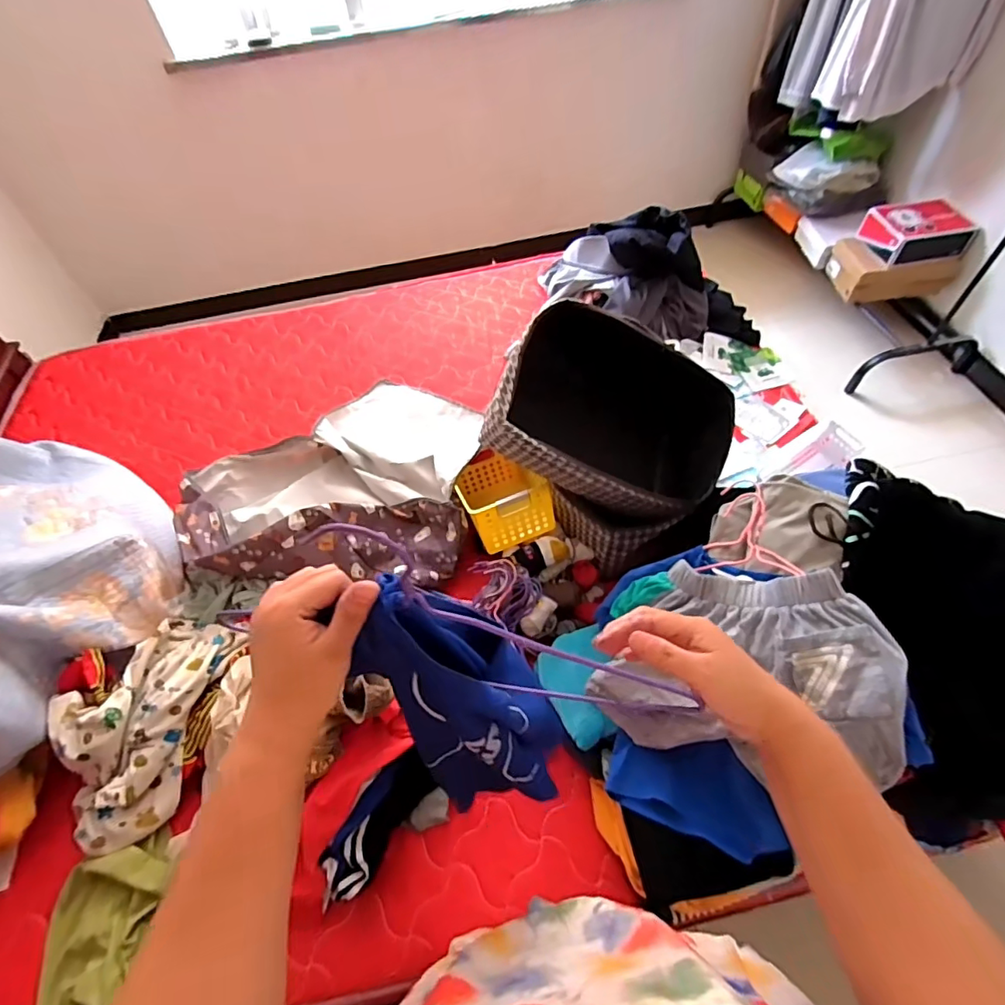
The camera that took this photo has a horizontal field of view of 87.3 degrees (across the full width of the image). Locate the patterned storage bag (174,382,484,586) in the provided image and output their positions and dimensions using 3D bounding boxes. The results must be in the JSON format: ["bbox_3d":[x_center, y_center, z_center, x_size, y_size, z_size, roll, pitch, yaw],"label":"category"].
[{"bbox_3d":[-0.401,-0.101,1.274,0.655,0.179,0.644,-2,56,3],"label":"patterned storage bag"}]

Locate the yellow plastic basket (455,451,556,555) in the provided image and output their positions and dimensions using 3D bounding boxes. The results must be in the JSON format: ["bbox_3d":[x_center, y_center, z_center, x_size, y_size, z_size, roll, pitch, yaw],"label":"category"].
[{"bbox_3d":[-0.004,-0.010,1.179,0.182,0.129,0.260,-17,25,-7],"label":"yellow plastic basket"}]

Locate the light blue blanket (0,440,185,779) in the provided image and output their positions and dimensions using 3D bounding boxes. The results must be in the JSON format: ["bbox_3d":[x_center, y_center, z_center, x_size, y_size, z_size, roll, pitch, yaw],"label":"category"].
[{"bbox_3d":[-1.034,0.081,1.086,0.507,0.276,0.846,-41,61,-21],"label":"light blue blanket"}]

